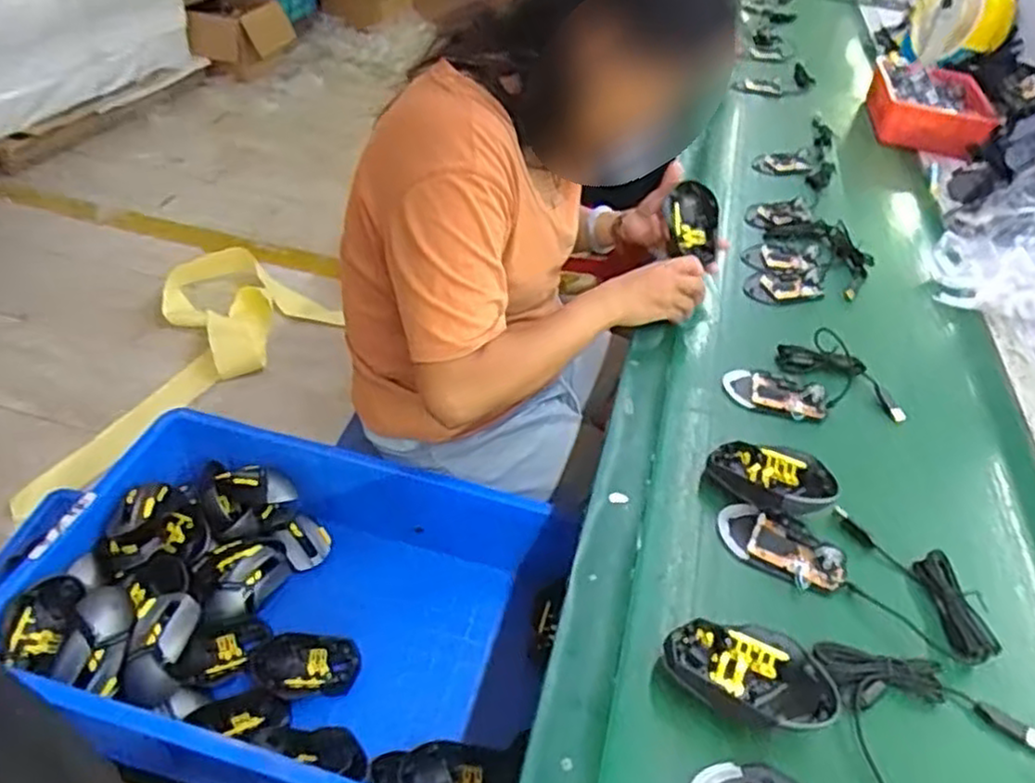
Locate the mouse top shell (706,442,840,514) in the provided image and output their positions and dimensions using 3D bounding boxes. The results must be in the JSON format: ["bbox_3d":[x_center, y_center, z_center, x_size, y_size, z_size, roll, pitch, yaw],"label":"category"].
[{"bbox_3d":[0.241,0.080,0.690,0.113,0.048,0.076,32,48,26],"label":"mouse top shell"}]

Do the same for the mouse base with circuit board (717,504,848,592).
[{"bbox_3d":[0.232,0.137,0.643,0.111,0.026,0.047,30,47,24],"label":"mouse base with circuit board"}]

